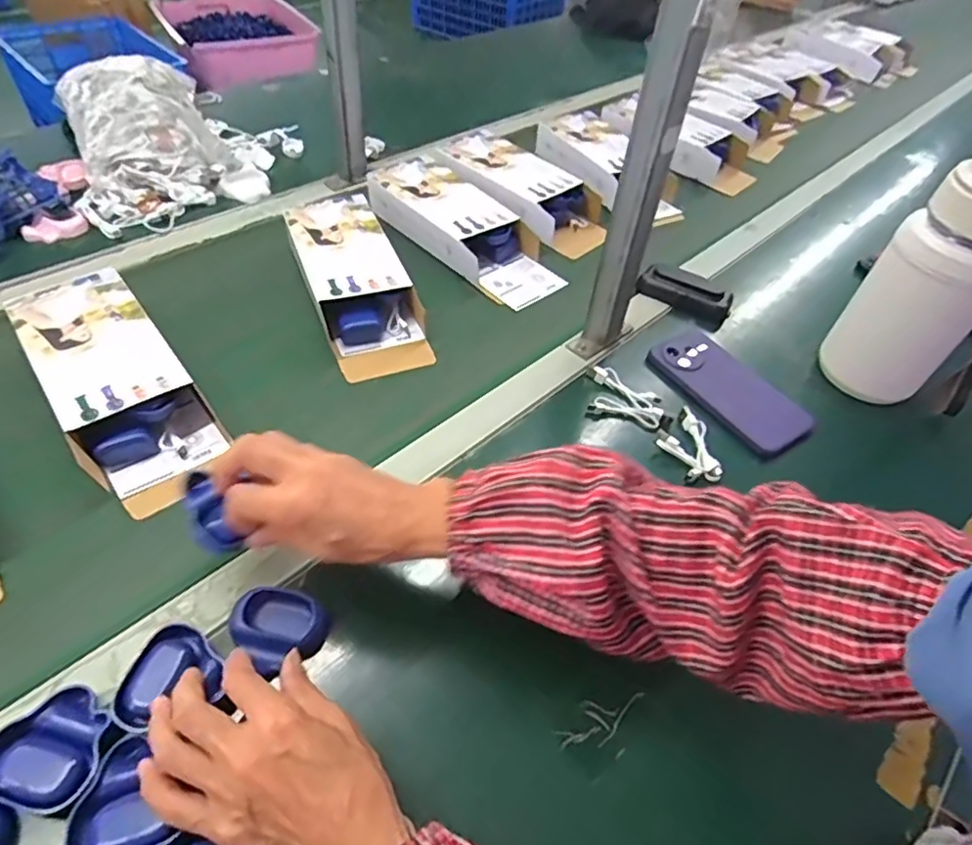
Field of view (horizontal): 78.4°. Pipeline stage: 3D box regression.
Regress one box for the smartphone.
[{"bbox_3d":[0.244,-0.037,0.598,0.078,0.015,0.164,-26,55,-25],"label":"smartphone"}]

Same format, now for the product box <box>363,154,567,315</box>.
[{"bbox_3d":[-0.027,-0.243,0.743,0.105,0.059,0.272,-32,58,-29],"label":"product box"}]

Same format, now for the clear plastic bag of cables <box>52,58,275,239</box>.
[{"bbox_3d":[-0.422,-0.386,0.791,0.225,0.102,0.305,-15,51,-17],"label":"clear plastic bag of cables"}]

